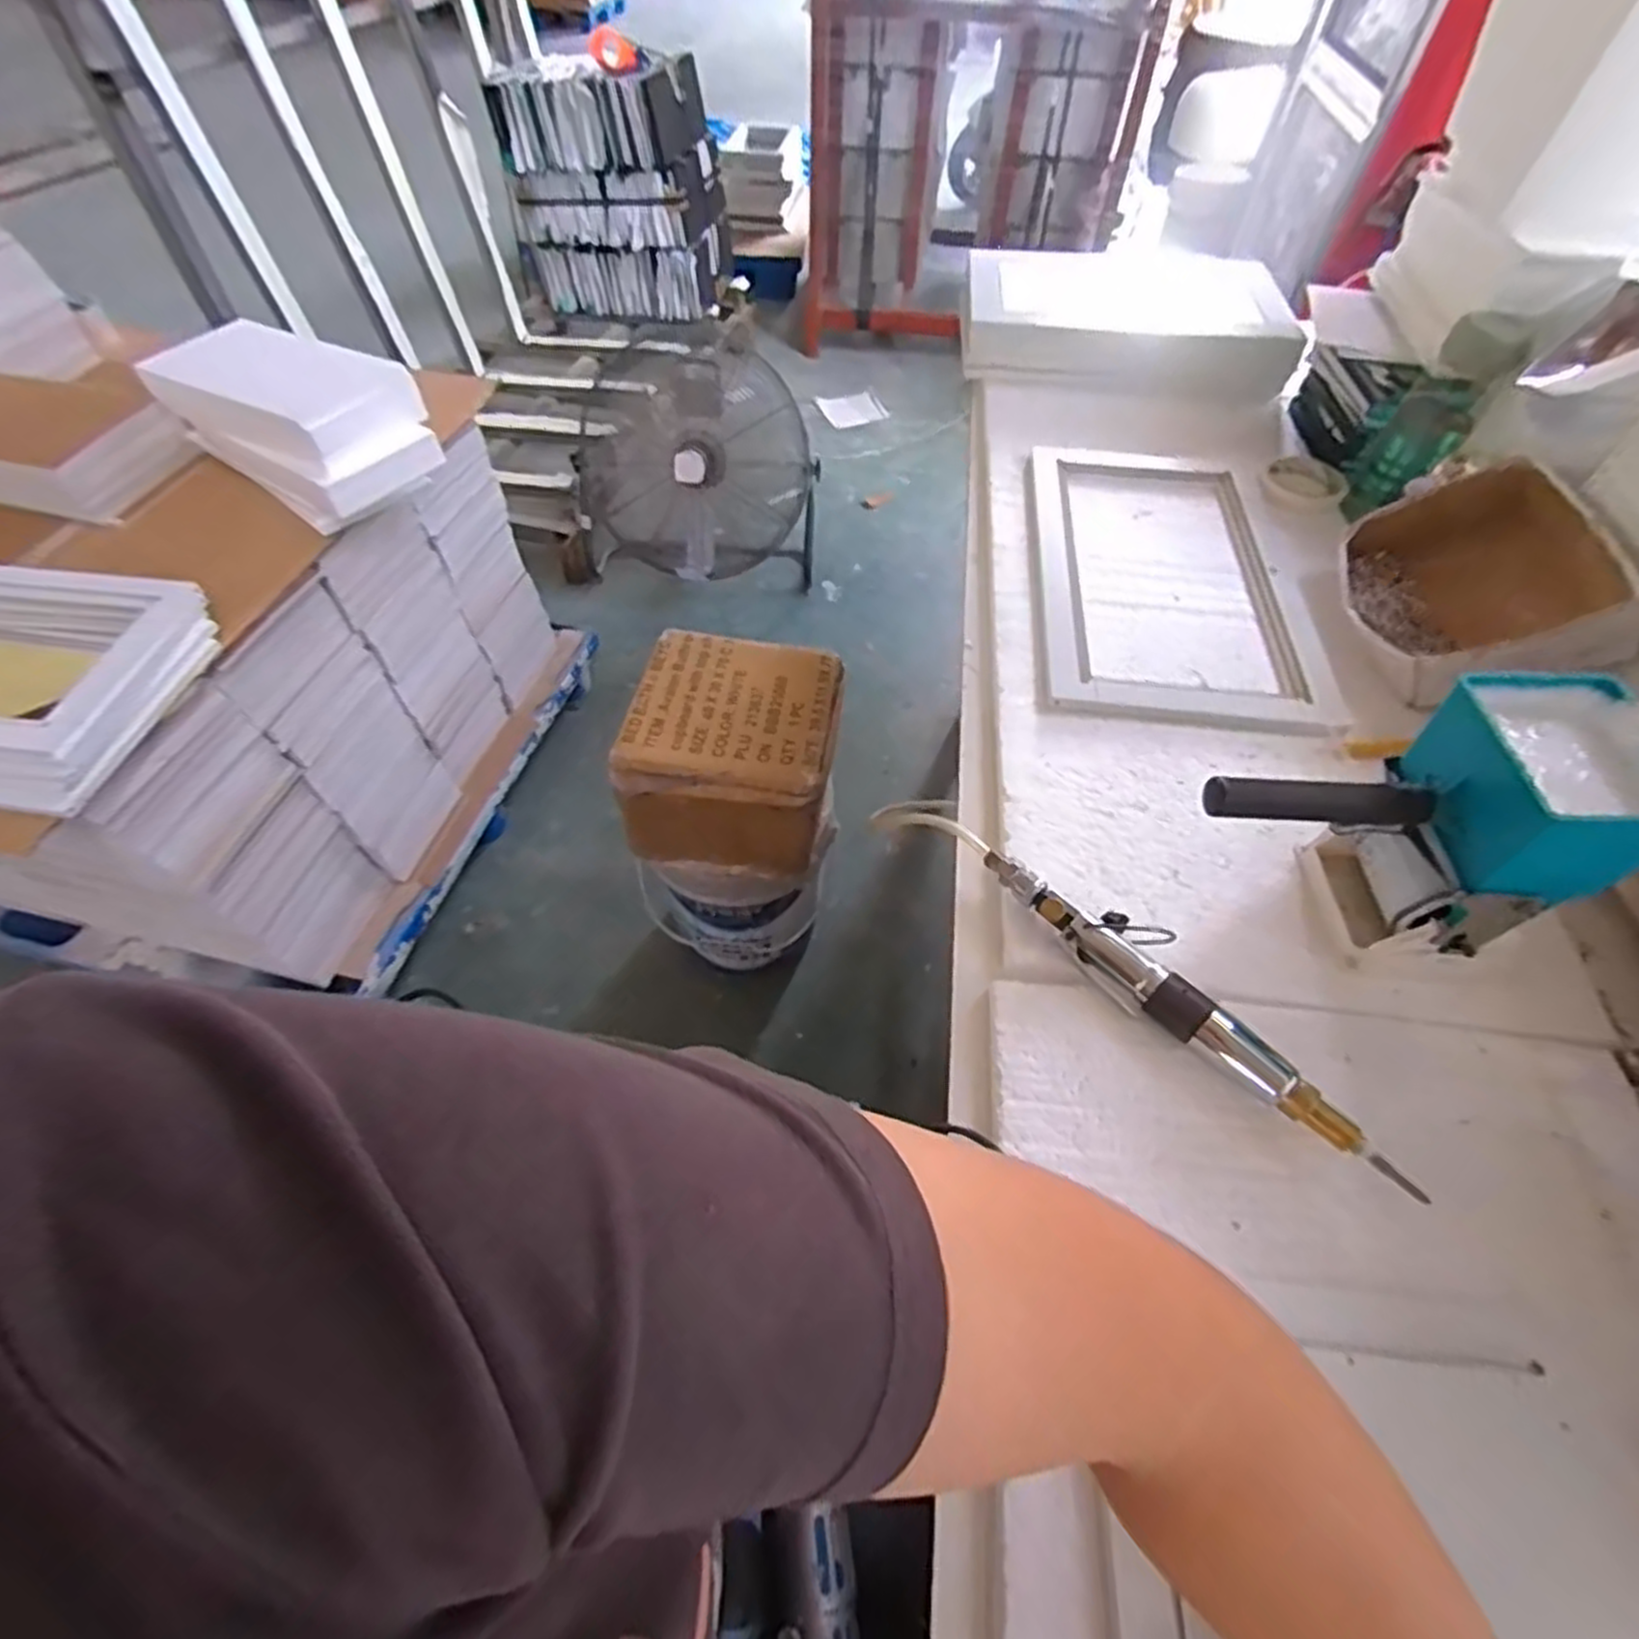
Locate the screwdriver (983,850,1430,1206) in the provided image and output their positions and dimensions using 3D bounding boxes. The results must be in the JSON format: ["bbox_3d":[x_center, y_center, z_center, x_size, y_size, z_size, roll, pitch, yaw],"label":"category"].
[{"bbox_3d":[0.238,0.117,0.504,0.052,0.036,0.313,-35,62,-24],"label":"screwdriver"}]

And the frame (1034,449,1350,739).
[{"bbox_3d":[0.345,-0.264,0.790,0.241,0.016,0.445,6,54,3],"label":"frame"}]

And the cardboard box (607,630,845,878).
[{"bbox_3d":[-0.116,-0.087,1.076,0.268,0.176,0.303,7,54,4],"label":"cardboard box"}]

